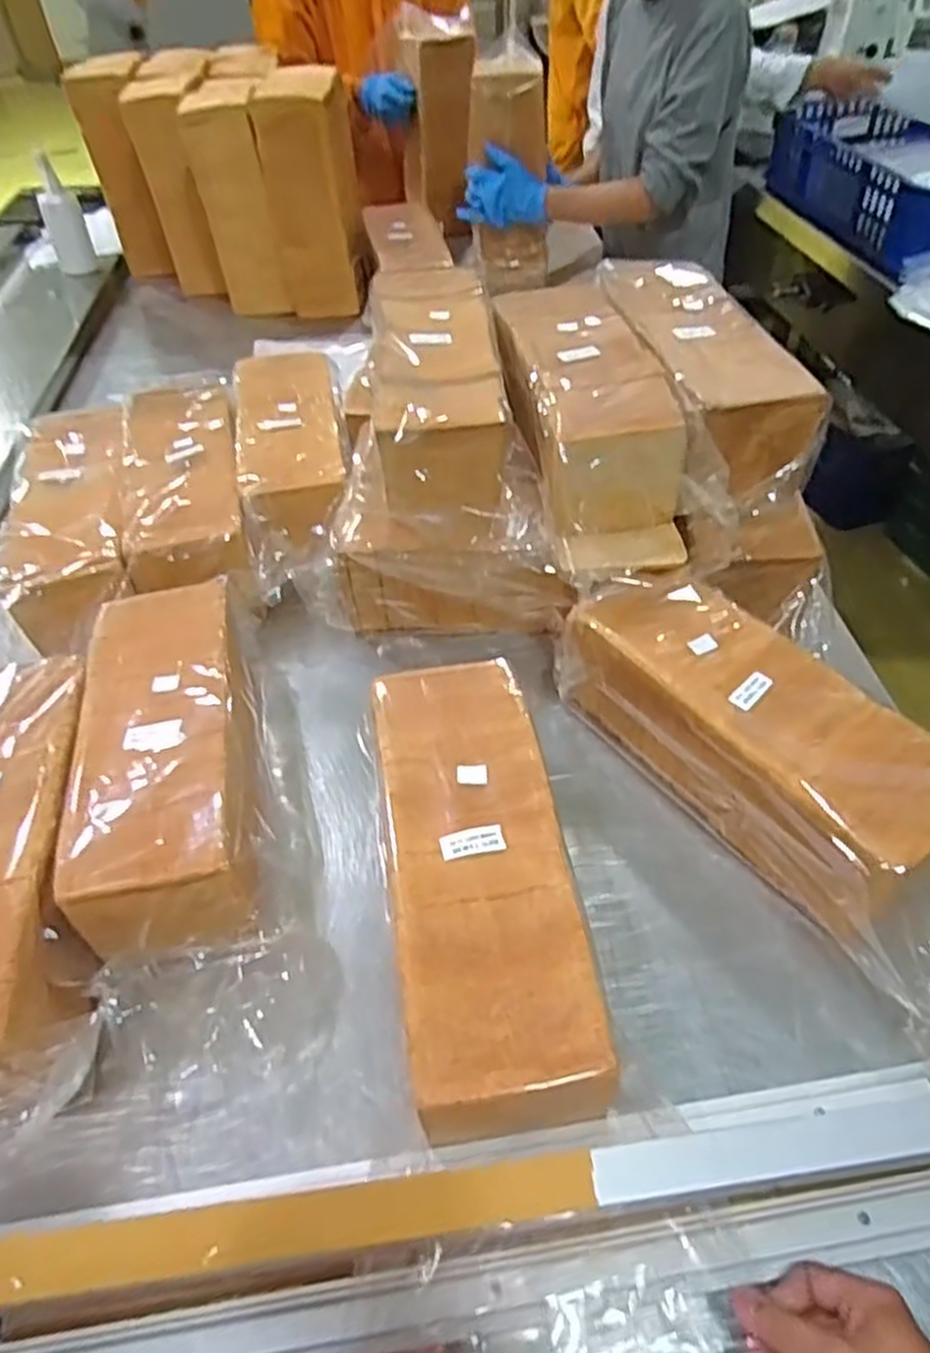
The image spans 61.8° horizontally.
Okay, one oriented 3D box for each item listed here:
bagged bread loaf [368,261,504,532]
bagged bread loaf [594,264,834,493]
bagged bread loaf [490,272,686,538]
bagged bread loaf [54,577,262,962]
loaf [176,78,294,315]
[{"bbox_3d":[-0.032,-0.329,0.889,0.132,0.101,0.412,-4,48,-1],"label":"bagged bread loaf"},{"bbox_3d":[0.255,-0.367,0.888,0.131,0.091,0.392,-9,48,-6],"label":"bagged bread loaf"},{"bbox_3d":[0.125,-0.308,0.853,0.139,0.092,0.386,-6,48,-3],"label":"bagged bread loaf"},{"bbox_3d":[-0.259,0.054,0.682,0.140,0.081,0.350,-10,48,-6],"label":"bagged bread loaf"},{"bbox_3d":[-0.401,-0.837,1.386,0.127,0.327,0.121,-6,48,-2],"label":"loaf"}]

